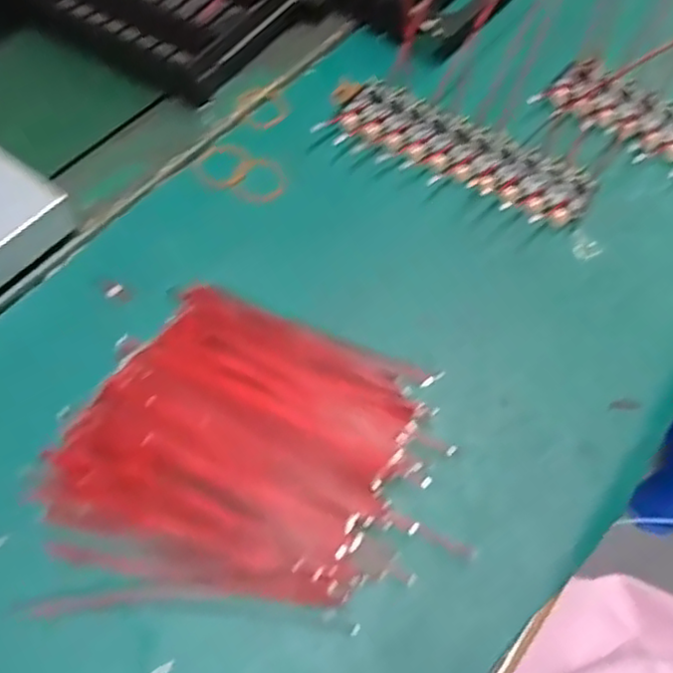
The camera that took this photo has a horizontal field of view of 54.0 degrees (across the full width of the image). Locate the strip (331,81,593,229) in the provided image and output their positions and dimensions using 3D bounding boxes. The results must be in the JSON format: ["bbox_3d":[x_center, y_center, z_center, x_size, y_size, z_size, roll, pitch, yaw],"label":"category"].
[{"bbox_3d":[0.071,-0.116,0.406,0.169,0.015,0.064,29,64,16],"label":"strip"}]

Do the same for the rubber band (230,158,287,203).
[{"bbox_3d":[-0.046,-0.093,0.395,0.033,0.007,0.029,16,61,9],"label":"rubber band"}]

